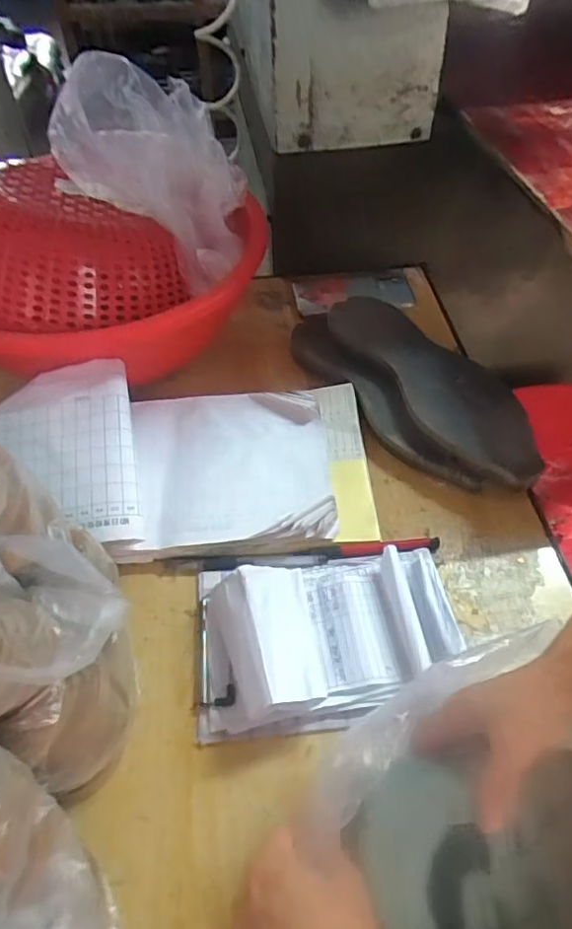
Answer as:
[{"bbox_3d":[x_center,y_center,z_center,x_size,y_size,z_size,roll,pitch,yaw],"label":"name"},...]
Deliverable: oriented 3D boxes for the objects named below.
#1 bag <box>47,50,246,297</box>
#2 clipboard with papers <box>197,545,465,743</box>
[{"bbox_3d":[-0.140,-0.331,0.615,0.198,0.155,0.235,-19,53,-14],"label":"bag"},{"bbox_3d":[0.035,0.127,0.455,0.214,0.037,0.147,-5,51,-4],"label":"clipboard with papers"}]

